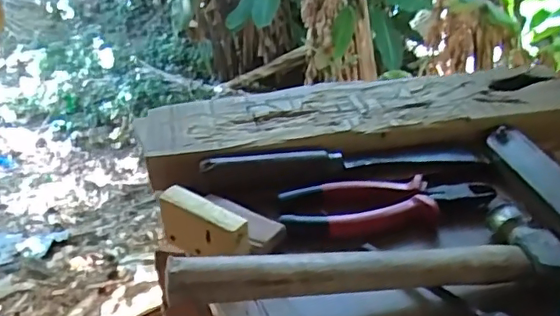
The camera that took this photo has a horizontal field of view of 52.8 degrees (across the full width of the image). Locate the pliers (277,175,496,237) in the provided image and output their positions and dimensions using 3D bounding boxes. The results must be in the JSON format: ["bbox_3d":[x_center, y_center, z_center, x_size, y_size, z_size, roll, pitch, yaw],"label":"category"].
[{"bbox_3d":[0.093,0.038,0.488,0.184,0.015,0.059,-6,33,-7],"label":"pliers"}]

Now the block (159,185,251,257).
[{"bbox_3d":[-0.057,0.056,0.434,0.077,0.043,0.017,19,38,28],"label":"block"}]

